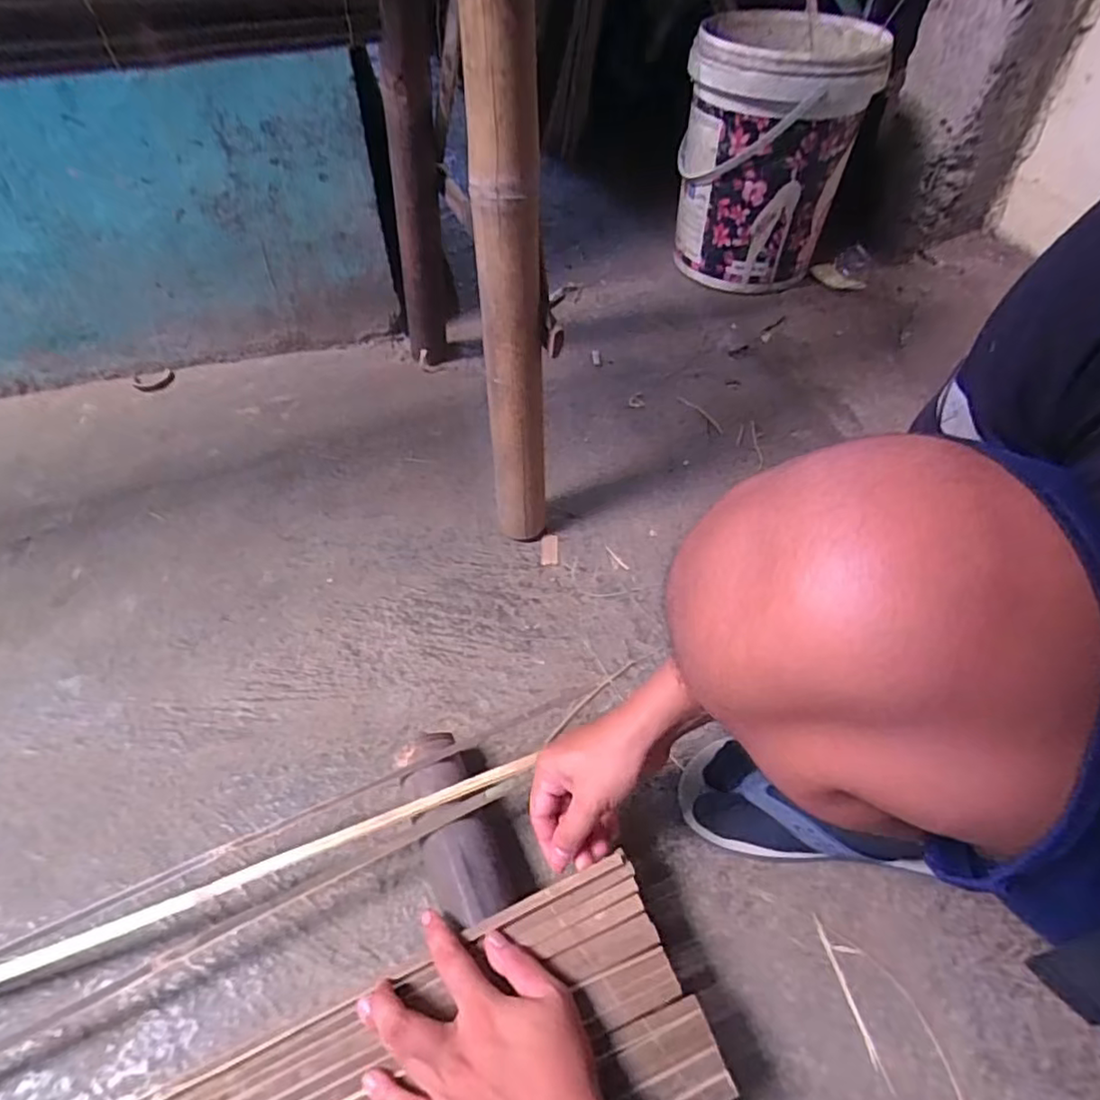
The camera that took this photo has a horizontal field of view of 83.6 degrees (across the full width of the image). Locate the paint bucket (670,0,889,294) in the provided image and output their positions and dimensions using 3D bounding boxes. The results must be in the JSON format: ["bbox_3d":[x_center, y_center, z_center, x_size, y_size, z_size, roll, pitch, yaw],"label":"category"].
[{"bbox_3d":[0.412,-0.742,1.190,0.298,0.401,0.327,0,50,0],"label":"paint bucket"}]

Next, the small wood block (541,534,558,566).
[{"bbox_3d":[0.000,-0.001,0.786,0.022,0.008,0.044,0,50,1],"label":"small wood block"}]

